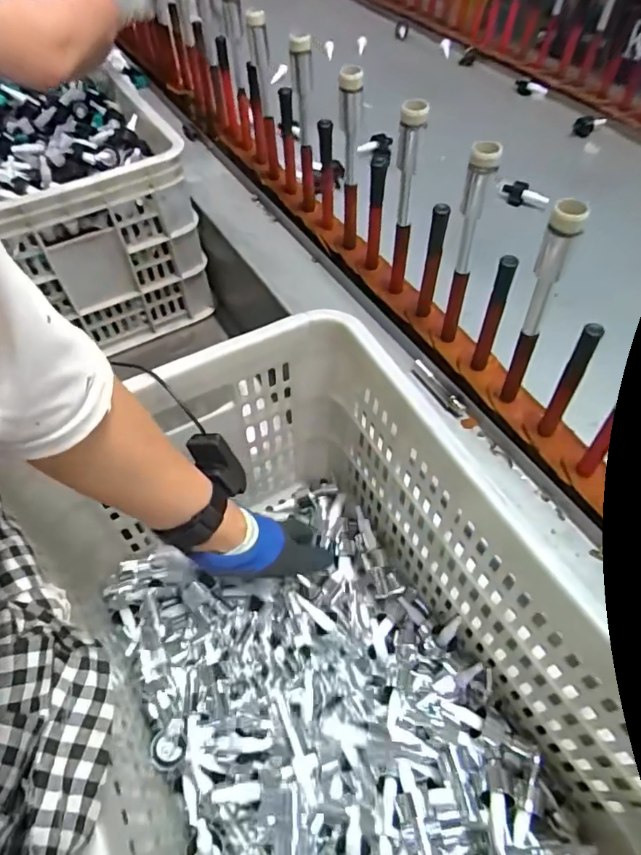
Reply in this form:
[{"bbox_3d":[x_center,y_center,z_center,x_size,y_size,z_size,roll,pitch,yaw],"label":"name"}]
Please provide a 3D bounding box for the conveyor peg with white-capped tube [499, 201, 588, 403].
[{"bbox_3d":[0.192,-0.099,0.468,0.036,0.223,0.029,24,58,15],"label":"conveyor peg with white-capped tube"}]

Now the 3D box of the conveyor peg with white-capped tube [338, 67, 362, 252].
[{"bbox_3d":[0.034,-0.310,0.623,0.029,0.224,0.029,7,55,4],"label":"conveyor peg with white-capped tube"}]

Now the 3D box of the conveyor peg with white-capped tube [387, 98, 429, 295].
[{"bbox_3d":[0.090,-0.236,0.568,0.028,0.225,0.021,11,55,7],"label":"conveyor peg with white-capped tube"}]

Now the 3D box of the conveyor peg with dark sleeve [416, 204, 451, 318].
[{"bbox_3d":[0.123,-0.178,0.572,0.020,0.145,0.014,14,56,9],"label":"conveyor peg with dark sleeve"}]

